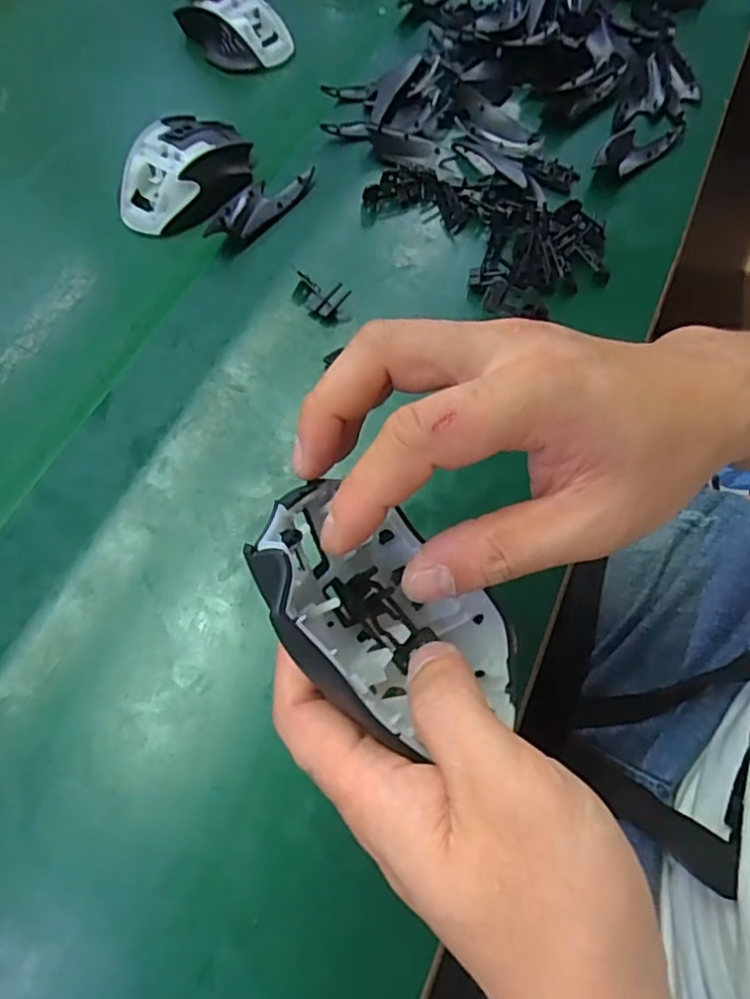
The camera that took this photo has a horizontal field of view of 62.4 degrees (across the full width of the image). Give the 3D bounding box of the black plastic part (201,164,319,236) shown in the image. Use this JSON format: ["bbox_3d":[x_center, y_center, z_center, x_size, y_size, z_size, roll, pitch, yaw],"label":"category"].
[{"bbox_3d":[-0.084,-0.217,0.446,0.030,0.017,0.096,31,67,13],"label":"black plastic part"}]

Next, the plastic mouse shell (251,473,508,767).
[{"bbox_3d":[0.006,0.042,0.221,0.069,0.047,0.109,-42,87,-16],"label":"plastic mouse shell"}]

